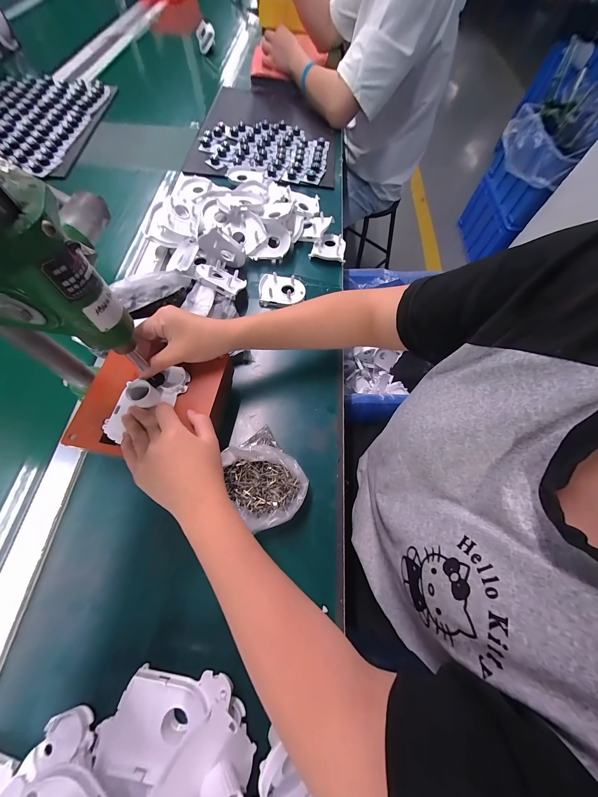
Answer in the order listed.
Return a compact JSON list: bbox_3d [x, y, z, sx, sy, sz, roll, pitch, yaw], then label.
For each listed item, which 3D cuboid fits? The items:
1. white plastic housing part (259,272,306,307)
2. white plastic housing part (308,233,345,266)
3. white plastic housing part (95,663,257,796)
[{"bbox_3d":[-0.031,-0.202,0.479,0.083,0.022,0.067,3,66,-2],"label":"white plastic housing part"},{"bbox_3d":[0.066,-0.309,0.530,0.070,0.022,0.068,19,66,5],"label":"white plastic housing part"},{"bbox_3d":[-0.106,0.292,0.225,0.139,0.047,0.080,15,66,4],"label":"white plastic housing part"}]

